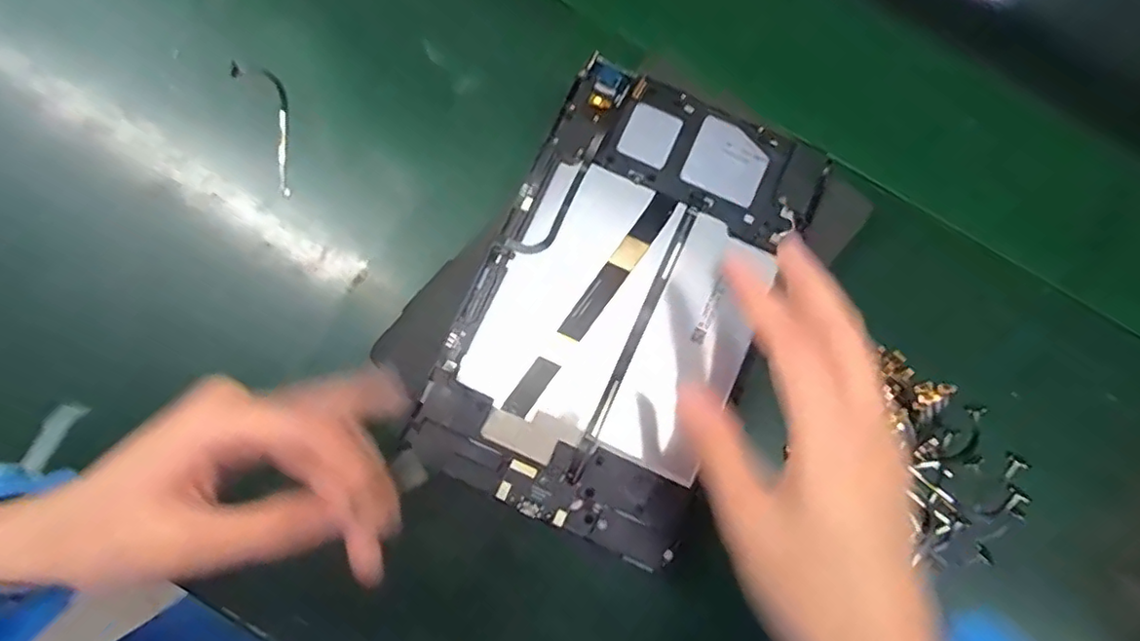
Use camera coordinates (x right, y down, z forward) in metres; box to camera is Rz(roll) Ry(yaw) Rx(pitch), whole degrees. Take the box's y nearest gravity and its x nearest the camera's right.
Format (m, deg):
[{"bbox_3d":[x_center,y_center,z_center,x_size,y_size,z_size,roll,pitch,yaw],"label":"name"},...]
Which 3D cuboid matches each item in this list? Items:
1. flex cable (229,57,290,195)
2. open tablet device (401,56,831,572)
[{"bbox_3d":[-0.174,-0.116,0.354,0.024,0.010,0.089,-26,81,-4],"label":"flex cable"},{"bbox_3d":[0.028,-0.011,0.320,0.144,0.006,0.235,25,81,2],"label":"open tablet device"}]

